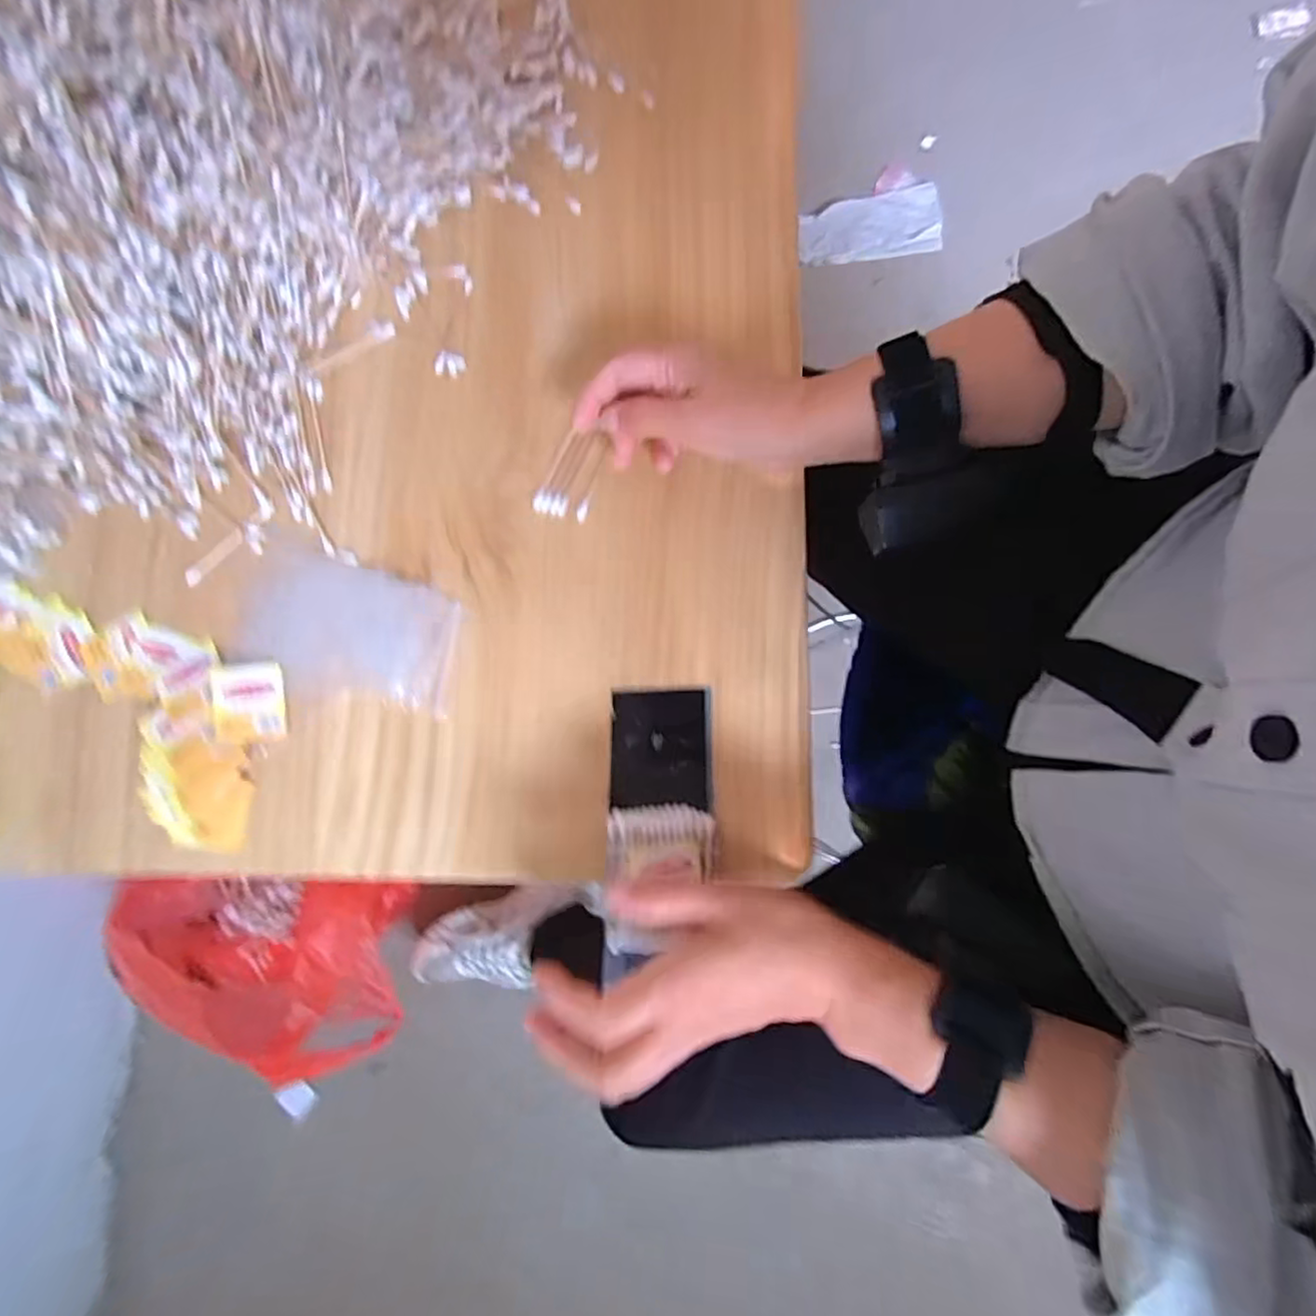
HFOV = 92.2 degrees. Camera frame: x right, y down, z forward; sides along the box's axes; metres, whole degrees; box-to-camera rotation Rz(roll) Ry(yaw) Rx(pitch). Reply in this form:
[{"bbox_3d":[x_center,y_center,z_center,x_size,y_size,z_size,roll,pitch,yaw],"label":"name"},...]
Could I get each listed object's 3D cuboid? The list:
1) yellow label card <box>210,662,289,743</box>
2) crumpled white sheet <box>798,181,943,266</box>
[{"bbox_3d":[-0.244,0.026,0.376,0.041,0.004,0.044,-5,90,-6],"label":"yellow label card"},{"bbox_3d":[0.329,-0.671,0.989,0.227,0.013,0.094,-11,96,-2],"label":"crumpled white sheet"}]

